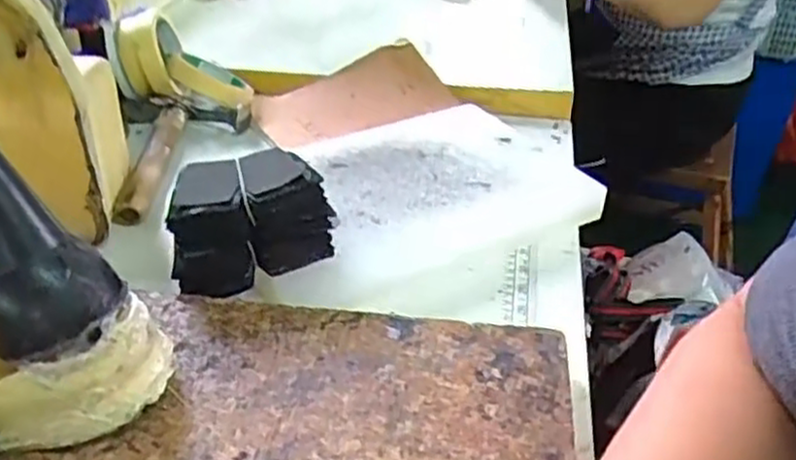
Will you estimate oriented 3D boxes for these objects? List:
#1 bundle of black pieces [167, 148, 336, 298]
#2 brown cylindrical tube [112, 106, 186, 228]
[{"bbox_3d":[-0.109,-0.008,0.542,0.106,0.068,0.073,-15,37,-22],"label":"bundle of black pieces"},{"bbox_3d":[-0.224,-0.064,0.699,0.027,0.019,0.188,0,34,-1],"label":"brown cylindrical tube"}]

